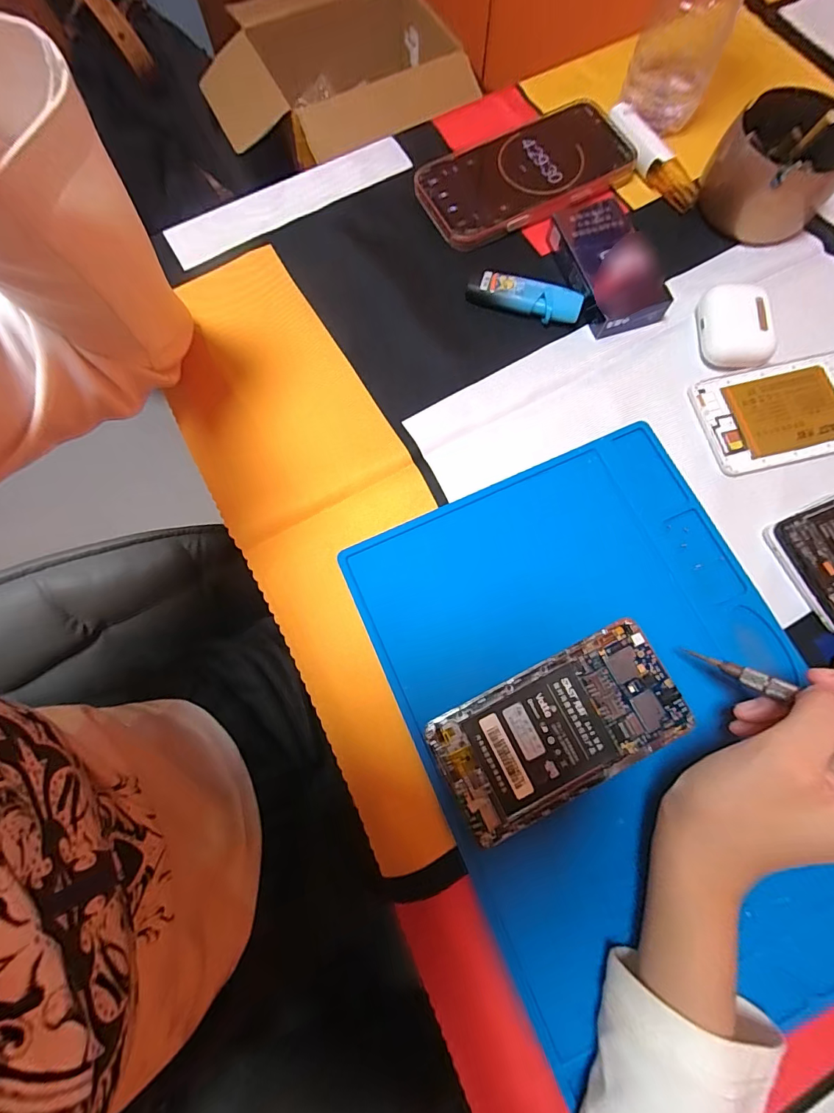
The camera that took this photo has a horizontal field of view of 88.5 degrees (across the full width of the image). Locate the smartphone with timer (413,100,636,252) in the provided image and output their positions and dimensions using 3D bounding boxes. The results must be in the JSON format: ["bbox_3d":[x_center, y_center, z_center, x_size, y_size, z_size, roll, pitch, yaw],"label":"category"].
[{"bbox_3d":[0.086,-0.298,0.337,0.165,0.014,0.083,-29,78,-6],"label":"smartphone with timer"}]

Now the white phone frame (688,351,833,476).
[{"bbox_3d":[0.265,-0.101,0.291,0.143,0.005,0.071,-13,77,-3],"label":"white phone frame"}]

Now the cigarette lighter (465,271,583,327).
[{"bbox_3d":[0.078,-0.188,0.312,0.080,0.016,0.023,19,77,5],"label":"cigarette lighter"}]

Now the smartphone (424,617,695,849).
[{"bbox_3d":[0.081,0.097,0.245,0.138,0.008,0.070,-27,78,-6],"label":"smartphone"}]

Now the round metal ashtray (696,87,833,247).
[{"bbox_3d":[0.261,-0.283,0.314,0.081,0.047,0.083,0,77,0],"label":"round metal ashtray"}]

